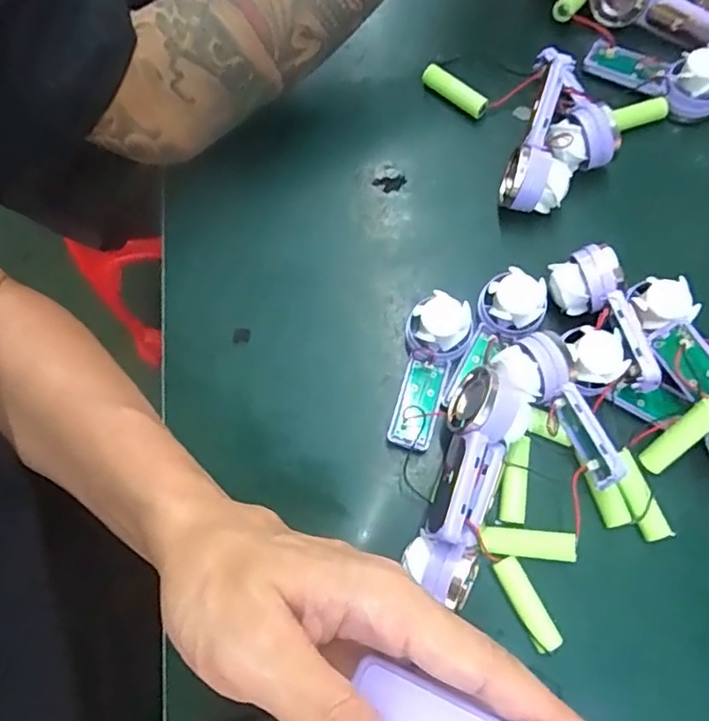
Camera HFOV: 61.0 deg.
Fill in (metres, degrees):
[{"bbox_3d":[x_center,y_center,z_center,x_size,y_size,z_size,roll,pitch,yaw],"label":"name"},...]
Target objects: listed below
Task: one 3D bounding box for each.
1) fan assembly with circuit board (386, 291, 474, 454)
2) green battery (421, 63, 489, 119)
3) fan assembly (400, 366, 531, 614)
[{"bbox_3d":[0.044,0.007,0.353,0.035,0.028,0.090,16,75,4],"label":"fan assembly with circuit board"},{"bbox_3d":[0.073,-0.194,0.431,0.052,0.013,0.014,37,77,12],"label":"green battery"},{"bbox_3d":[0.062,0.057,0.322,0.041,0.038,0.111,21,74,8],"label":"fan assembly"}]

